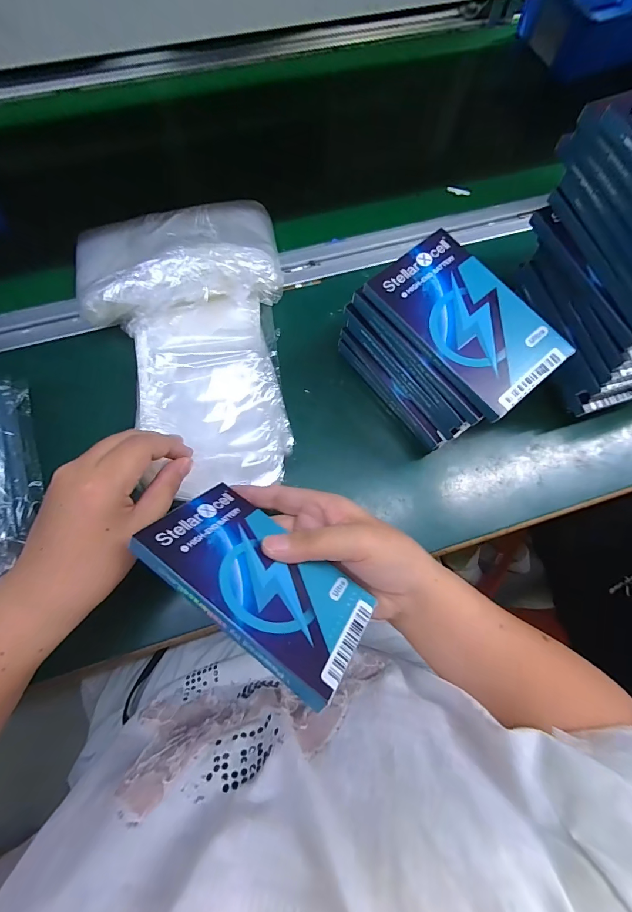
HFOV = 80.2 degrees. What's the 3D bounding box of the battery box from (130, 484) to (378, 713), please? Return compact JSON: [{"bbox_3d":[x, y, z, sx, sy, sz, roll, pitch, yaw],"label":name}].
[{"bbox_3d":[-0.031,0.071,0.221,0.129,0.008,0.076,35,33,11],"label":"battery box"}]

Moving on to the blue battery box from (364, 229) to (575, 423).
[{"bbox_3d":[0.108,-0.097,0.268,0.078,0.014,0.131,-37,78,-11],"label":"blue battery box"}]

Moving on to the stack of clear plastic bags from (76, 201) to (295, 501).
[{"bbox_3d":[-0.105,-0.110,0.336,0.169,0.059,0.277,-12,74,-5],"label":"stack of clear plastic bags"}]

